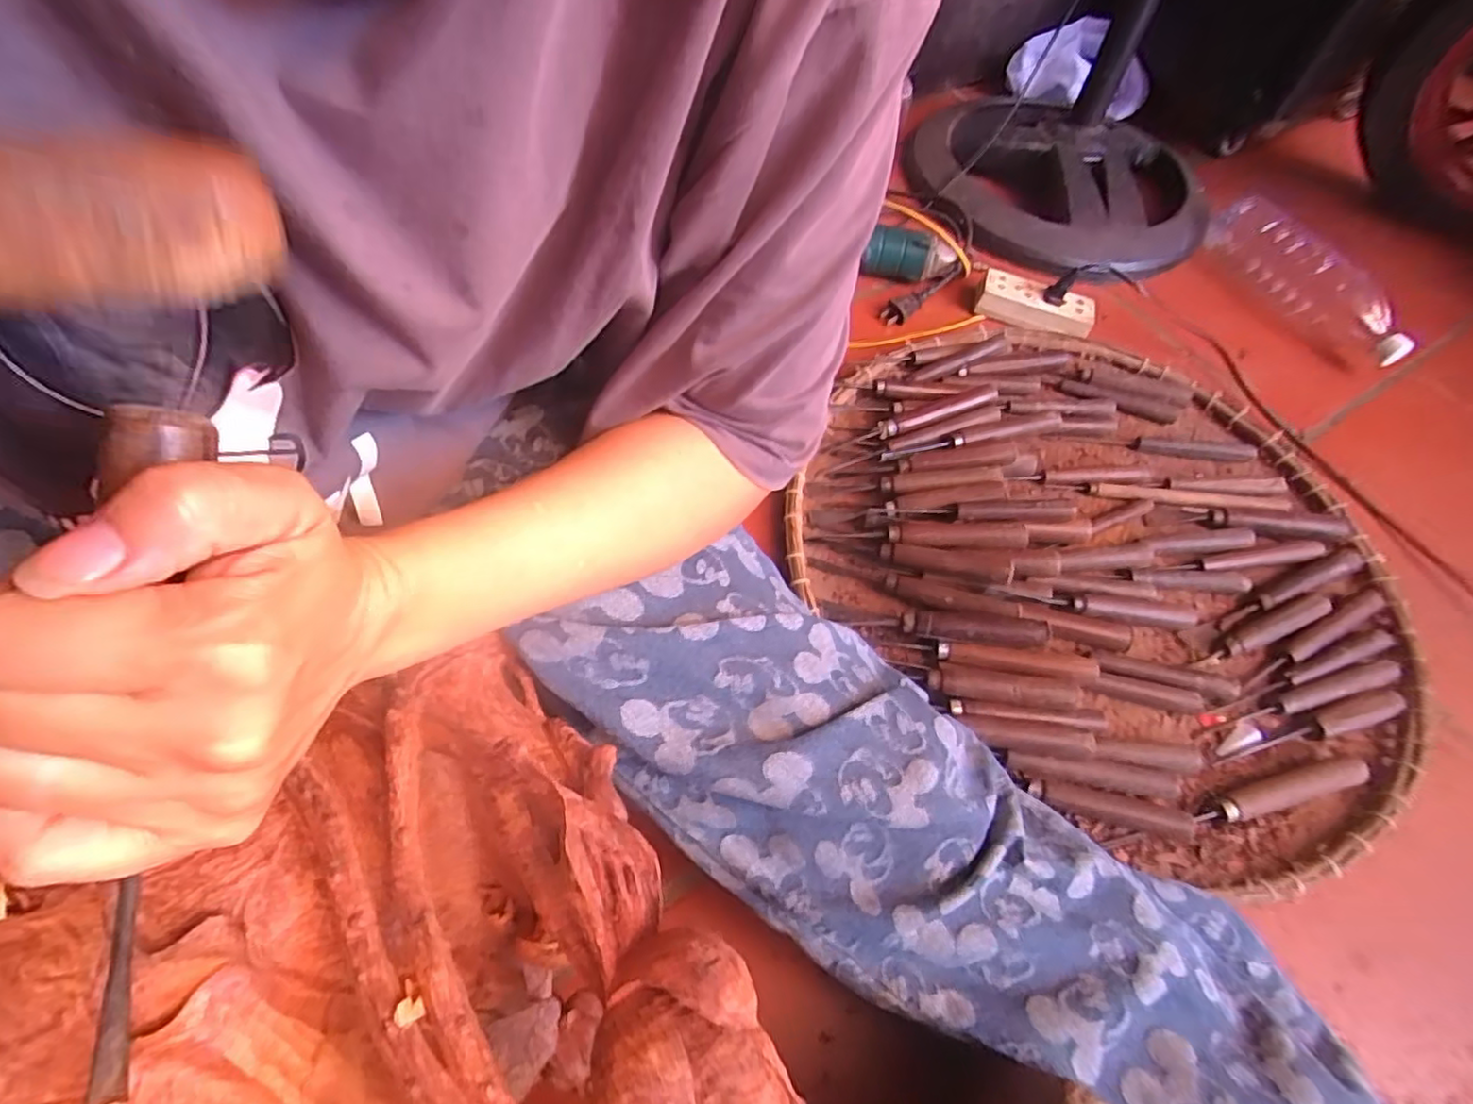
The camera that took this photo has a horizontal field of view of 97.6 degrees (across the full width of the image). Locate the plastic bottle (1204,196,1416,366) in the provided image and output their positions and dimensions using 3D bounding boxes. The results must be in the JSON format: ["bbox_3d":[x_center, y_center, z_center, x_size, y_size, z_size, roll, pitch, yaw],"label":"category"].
[{"bbox_3d":[0.651,-0.309,0.731,0.083,0.083,0.249,-6,59,-8],"label":"plastic bottle"}]

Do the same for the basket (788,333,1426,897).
[{"bbox_3d":[0.314,-0.015,0.571,0.459,0.058,0.499,2,58,-3],"label":"basket"}]

